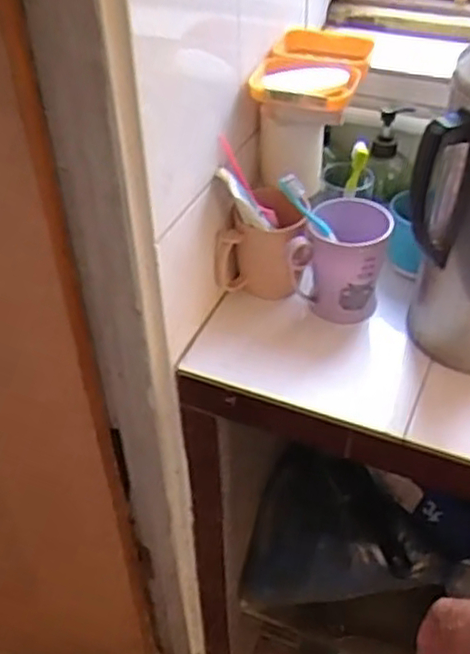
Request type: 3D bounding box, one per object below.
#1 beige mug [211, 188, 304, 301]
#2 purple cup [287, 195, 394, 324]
[{"bbox_3d":[0.033,-0.089,0.836,0.096,0.119,0.070,8,42,11],"label":"beige mug"},{"bbox_3d":[0.122,-0.068,0.821,0.090,0.124,0.095,-1,41,1],"label":"purple cup"}]

